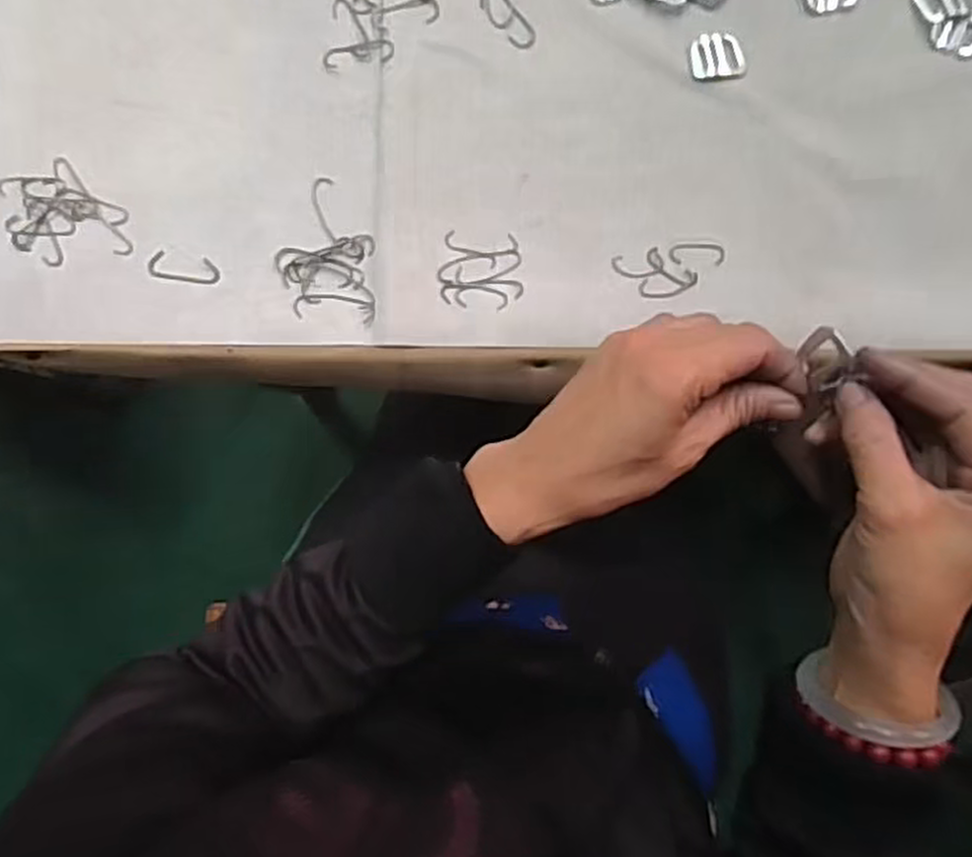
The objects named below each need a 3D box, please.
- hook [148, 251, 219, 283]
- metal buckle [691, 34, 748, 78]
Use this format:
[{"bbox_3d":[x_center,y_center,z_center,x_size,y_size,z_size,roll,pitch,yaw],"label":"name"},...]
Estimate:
[{"bbox_3d":[-0.181,-0.097,0.464,0.043,0.004,0.016,7,90,1],"label":"hook"},{"bbox_3d":[0.140,-0.226,0.465,0.032,0.004,0.025,-5,89,1],"label":"metal buckle"}]

